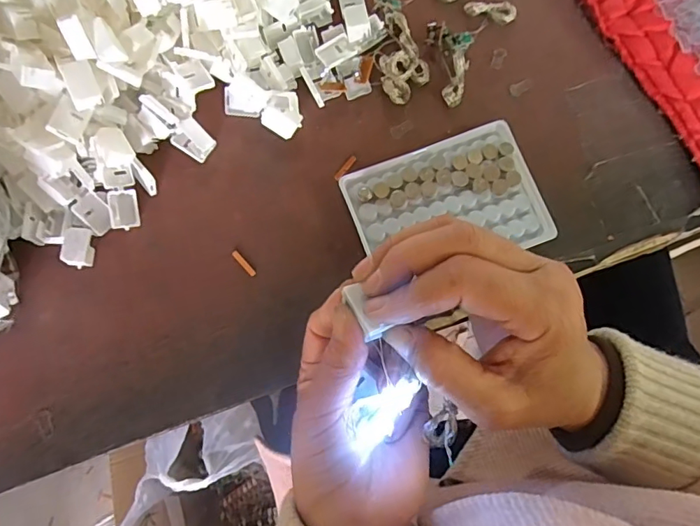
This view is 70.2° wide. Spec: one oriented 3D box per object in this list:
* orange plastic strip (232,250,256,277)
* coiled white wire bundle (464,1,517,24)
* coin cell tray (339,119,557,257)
[{"bbox_3d":[-0.075,0.000,0.350,0.005,0.004,0.022,-41,81,-8],"label":"orange plastic strip"},{"bbox_3d":[0.108,-0.194,0.382,0.038,0.008,0.015,19,80,4],"label":"coiled white wire bundle"},{"bbox_3d":[0.067,-0.043,0.352,0.129,0.009,0.090,-18,80,-3],"label":"coin cell tray"}]

